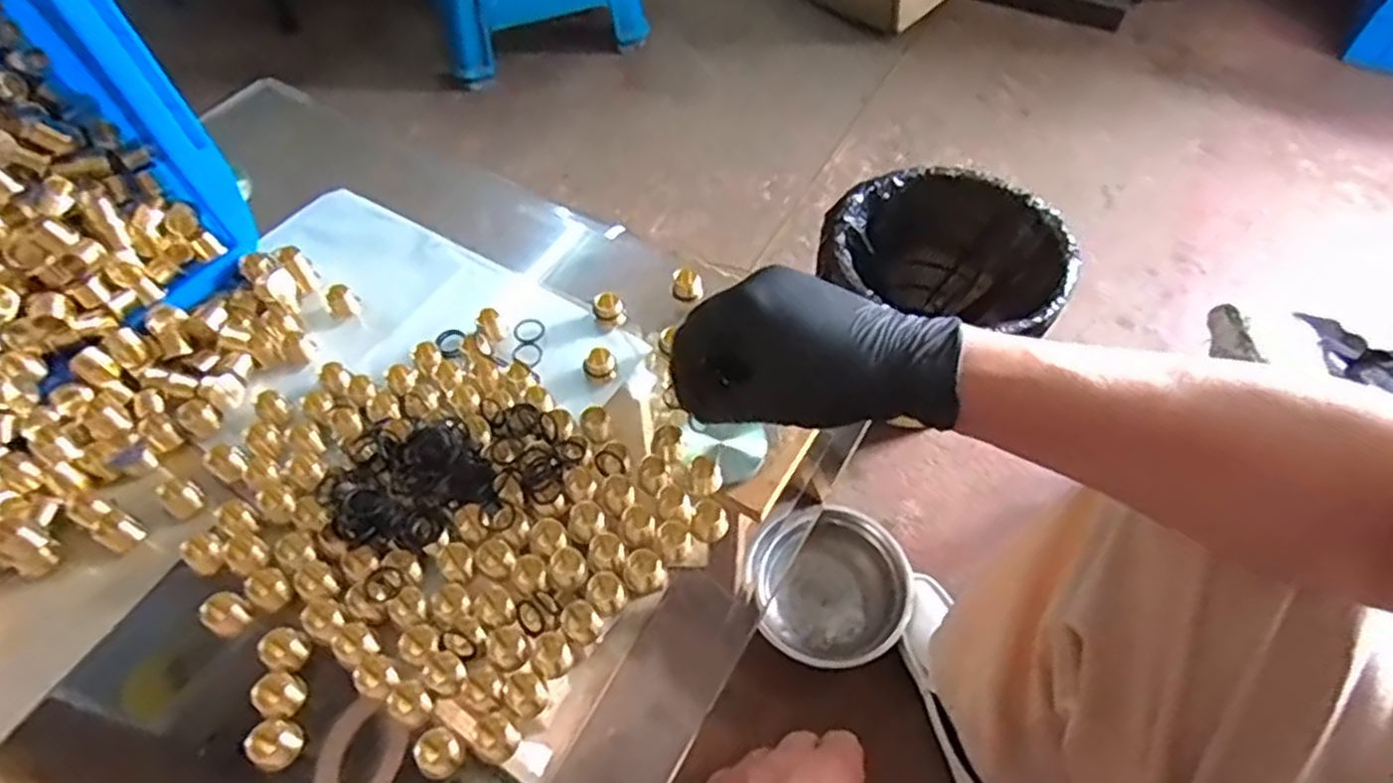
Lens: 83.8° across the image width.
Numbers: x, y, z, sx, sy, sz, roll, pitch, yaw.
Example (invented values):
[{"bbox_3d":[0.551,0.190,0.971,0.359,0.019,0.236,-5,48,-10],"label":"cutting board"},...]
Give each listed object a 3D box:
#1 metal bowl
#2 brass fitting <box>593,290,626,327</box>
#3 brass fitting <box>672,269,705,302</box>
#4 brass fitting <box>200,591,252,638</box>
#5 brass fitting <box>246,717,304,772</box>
[{"bbox_3d":[0.155,0.226,0.884,0.175,0.071,0.172,0,55,0],"label":"metal bowl"},{"bbox_3d":[-0.058,-0.054,0.513,0.021,0.020,0.015,-8,55,-6],"label":"brass fitting"},{"bbox_3d":[-0.006,-0.072,0.523,0.021,0.018,0.014,0,55,0],"label":"brass fitting"},{"bbox_3d":[-0.241,0.114,0.398,0.016,0.020,0.019,25,59,17],"label":"brass fitting"},{"bbox_3d":[-0.197,0.165,0.363,0.015,0.022,0.022,12,56,8],"label":"brass fitting"}]

